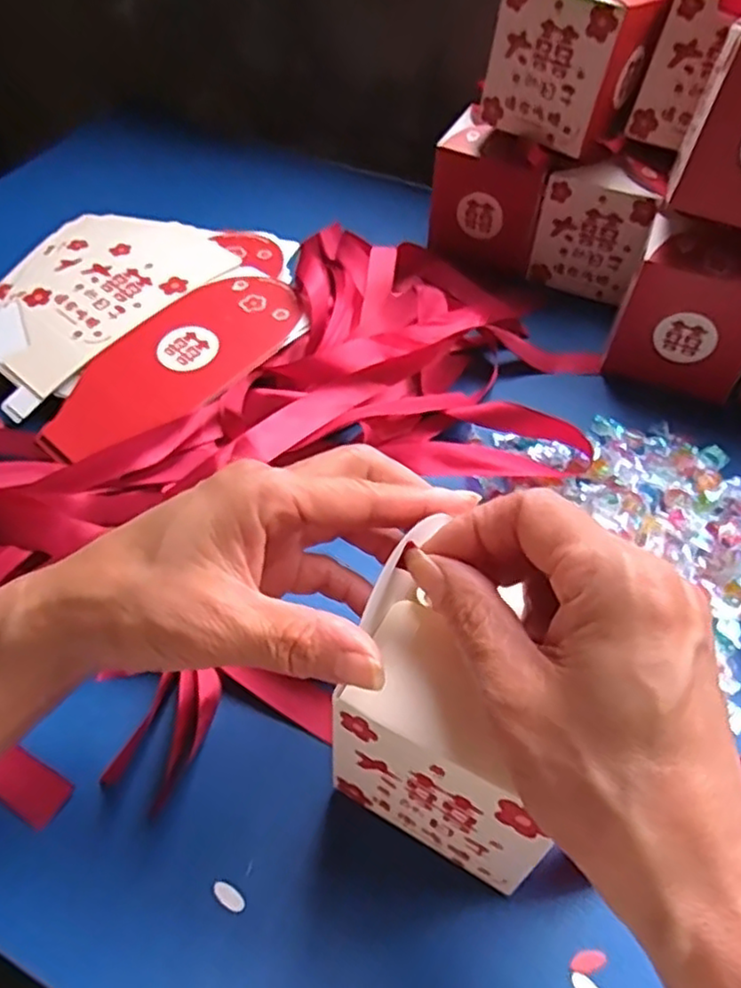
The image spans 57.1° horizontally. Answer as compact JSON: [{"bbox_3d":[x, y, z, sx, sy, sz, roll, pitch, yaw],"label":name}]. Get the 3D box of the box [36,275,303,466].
[{"bbox_3d":[-0.115,-0.079,0.402,0.077,0.006,0.168,35,62,21],"label":"box"}]

